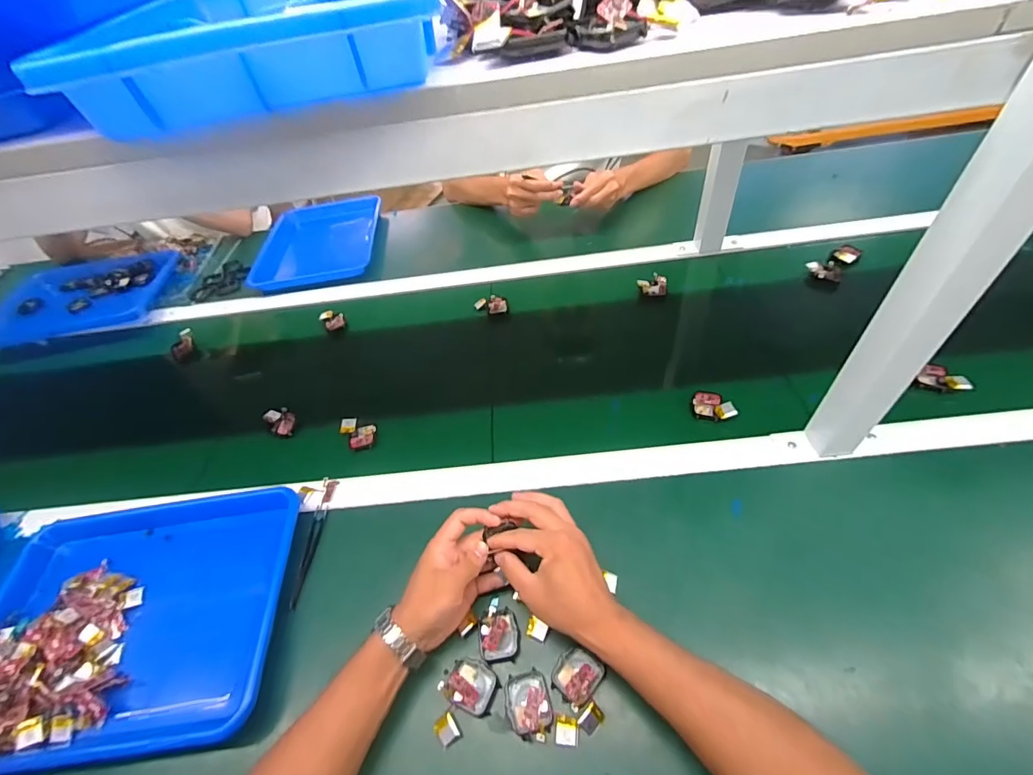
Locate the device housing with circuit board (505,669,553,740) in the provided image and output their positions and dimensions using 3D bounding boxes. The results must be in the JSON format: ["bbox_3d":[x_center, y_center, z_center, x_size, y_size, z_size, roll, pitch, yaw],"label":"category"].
[{"bbox_3d":[0.012,0.288,0.409,0.037,0.010,0.051,-14,49,-6],"label":"device housing with circuit board"}]

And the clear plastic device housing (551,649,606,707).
[{"bbox_3d":[0.056,0.266,0.418,0.040,0.011,0.043,29,58,28],"label":"clear plastic device housing"}]

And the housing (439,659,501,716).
[{"bbox_3d":[-0.042,0.279,0.425,0.049,0.016,0.040,15,52,19],"label":"housing"}]

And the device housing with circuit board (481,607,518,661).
[{"bbox_3d":[-0.018,0.245,0.448,0.035,0.010,0.044,-4,49,3],"label":"device housing with circuit board"}]

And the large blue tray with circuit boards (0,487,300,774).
[{"bbox_3d":[-0.423,0.248,0.496,0.345,0.040,0.263,-9,49,2],"label":"large blue tray with circuit boards"}]

